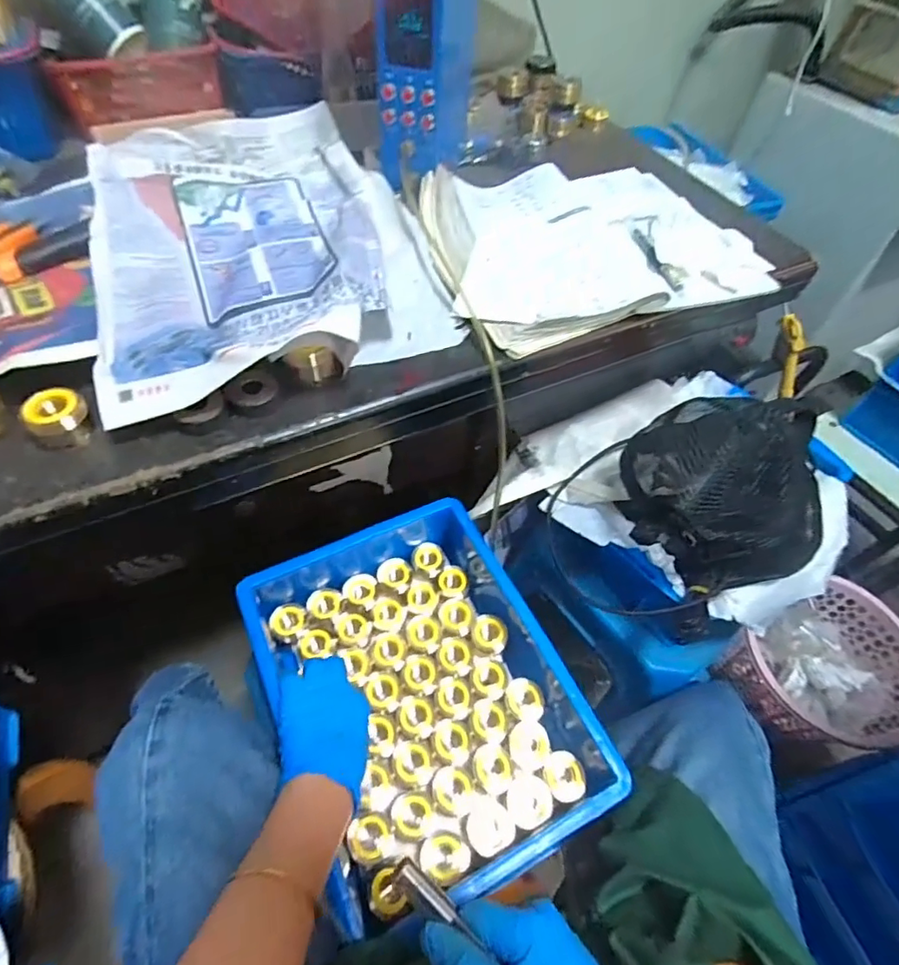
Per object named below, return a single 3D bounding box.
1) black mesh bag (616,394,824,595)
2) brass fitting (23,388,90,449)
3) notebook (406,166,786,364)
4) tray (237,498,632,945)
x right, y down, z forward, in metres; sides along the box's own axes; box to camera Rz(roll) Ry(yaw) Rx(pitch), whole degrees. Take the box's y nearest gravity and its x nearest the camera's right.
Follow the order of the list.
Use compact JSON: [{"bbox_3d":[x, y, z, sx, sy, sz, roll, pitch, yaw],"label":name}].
[{"bbox_3d":[0.307,0.003,0.569,0.166,0.158,0.181,-19,58,-16],"label":"black mesh bag"},{"bbox_3d":[-0.284,-0.045,0.382,0.042,0.031,0.032,-38,65,-26],"label":"brass fitting"},{"bbox_3d":[0.155,-0.267,0.567,0.348,0.035,0.261,-14,57,-13],"label":"notebook"},{"bbox_3d":[-0.034,0.201,0.536,0.259,0.100,0.347,-20,58,-17],"label":"tray"}]

